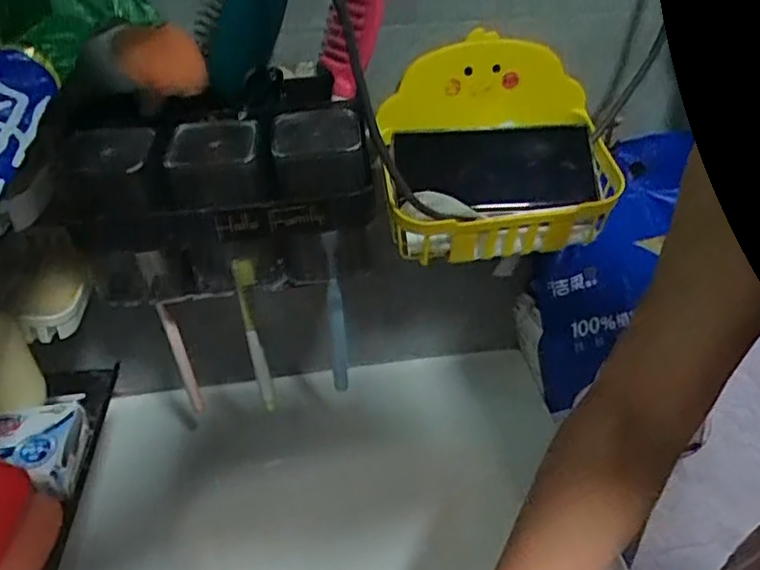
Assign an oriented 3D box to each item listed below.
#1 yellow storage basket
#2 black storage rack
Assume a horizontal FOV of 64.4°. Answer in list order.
[{"bbox_3d":[0.099,-0.108,0.496,0.195,0.138,0.127,-10,35,-10],"label":"yellow storage basket"},{"bbox_3d":[-0.114,-0.072,0.463,0.210,0.135,0.132,-10,35,-11],"label":"black storage rack"}]

